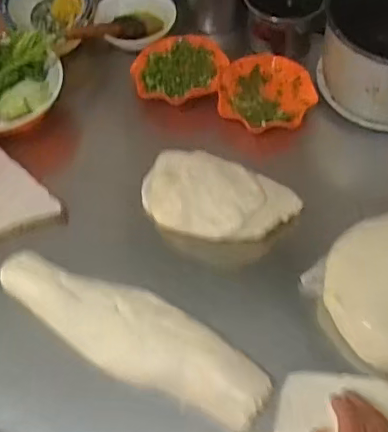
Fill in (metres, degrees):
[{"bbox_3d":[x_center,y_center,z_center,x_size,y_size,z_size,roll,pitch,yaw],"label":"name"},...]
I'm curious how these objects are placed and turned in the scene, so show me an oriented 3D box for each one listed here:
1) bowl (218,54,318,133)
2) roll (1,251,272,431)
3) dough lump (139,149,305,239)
[{"bbox_3d":[0.113,-0.186,0.890,0.144,0.054,0.139,-1,56,1],"label":"bowl"},{"bbox_3d":[-0.084,0.137,0.680,0.363,0.036,0.098,26,60,18],"label":"roll"},{"bbox_3d":[0.034,-0.026,0.760,0.214,0.043,0.117,11,57,9],"label":"dough lump"}]

